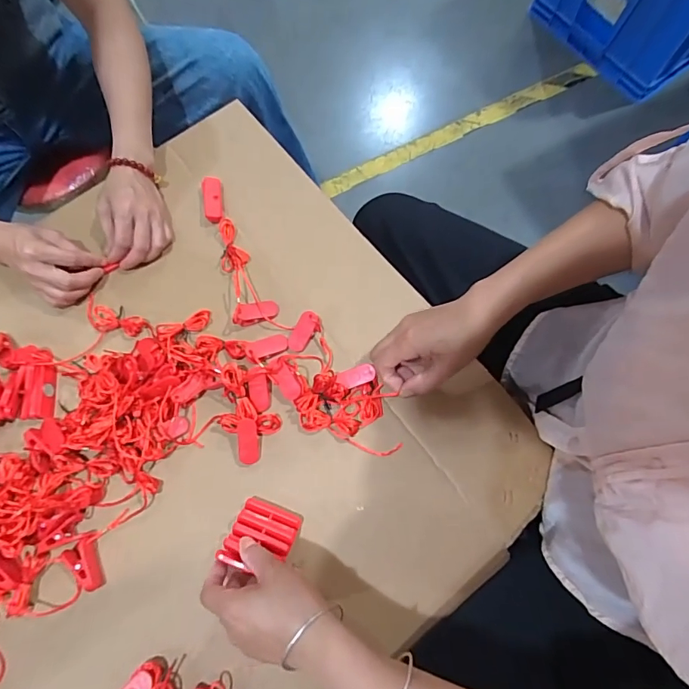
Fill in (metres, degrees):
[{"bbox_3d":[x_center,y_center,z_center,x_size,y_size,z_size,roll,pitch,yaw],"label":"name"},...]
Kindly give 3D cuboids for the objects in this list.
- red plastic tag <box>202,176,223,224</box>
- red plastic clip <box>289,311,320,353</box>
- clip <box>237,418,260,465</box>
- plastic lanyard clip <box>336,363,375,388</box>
[{"bbox_3d":[-0.164,-0.180,0.540,0.022,0.014,0.059,-7,74,-1],"label":"red plastic tag"},{"bbox_3d":[-0.046,-0.015,0.492,0.023,0.011,0.049,35,100,11],"label":"red plastic clip"},{"bbox_3d":[-0.102,0.101,0.459,0.021,0.006,0.048,-2,94,1],"label":"clip"},{"bbox_3d":[0.011,0.035,0.471,0.037,0.007,0.018,-20,74,-4],"label":"plastic lanyard clip"}]

